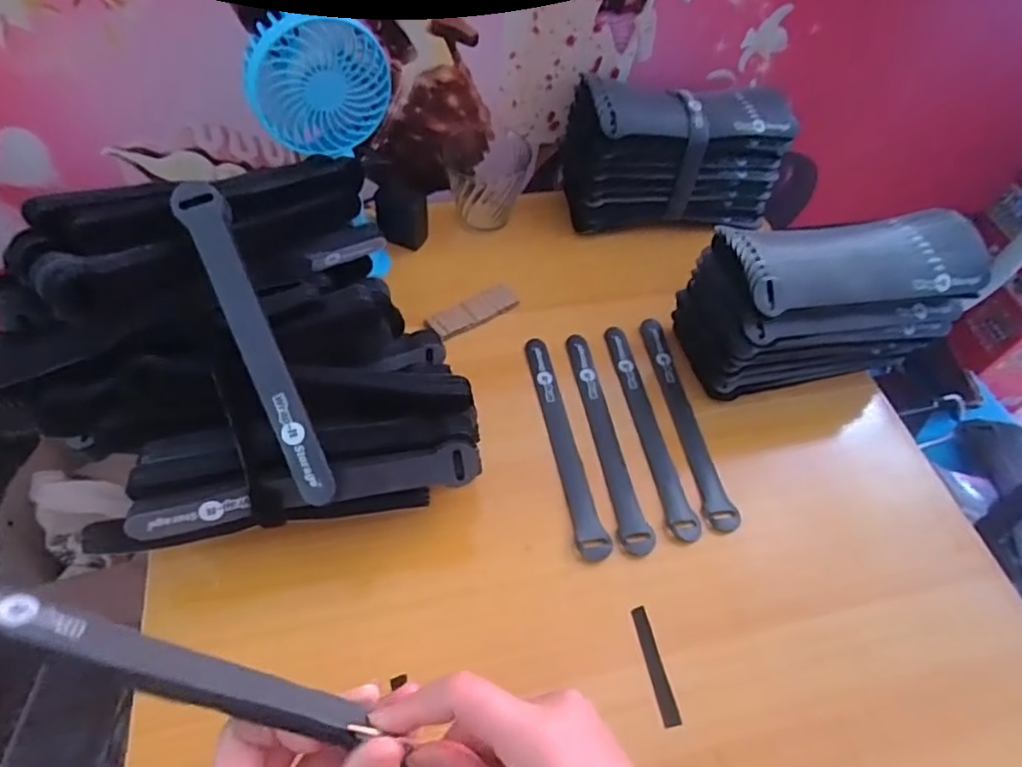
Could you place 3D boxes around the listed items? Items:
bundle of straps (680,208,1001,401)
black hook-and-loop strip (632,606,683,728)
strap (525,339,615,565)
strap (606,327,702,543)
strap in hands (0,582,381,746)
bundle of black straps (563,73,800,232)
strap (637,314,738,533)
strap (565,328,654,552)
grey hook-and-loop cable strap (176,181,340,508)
[{"bbox_3d":[0.258,-0.068,0.490,0.225,0.134,0.086,-11,58,-11],"label":"bundle of straps"},{"bbox_3d":[0.093,0.181,0.387,0.011,0.004,0.070,-13,58,0],"label":"black hook-and-loop strip"},{"bbox_3d":[0.042,0.043,0.478,0.023,0.004,0.199,-8,54,-7],"label":"strap"},{"bbox_3d":[0.110,0.032,0.491,0.023,0.005,0.200,-7,54,-9],"label":"strap"},{"bbox_3d":[-0.145,0.109,0.239,0.182,0.018,0.018,25,56,-10],"label":"strap in hands"},{"bbox_3d":[0.177,-0.236,0.624,0.232,0.118,0.099,-6,57,-8],"label":"bundle of black straps"},{"bbox_3d":[0.142,0.025,0.499,0.024,0.004,0.200,-7,55,-7],"label":"strap"},{"bbox_3d":[0.076,0.040,0.483,0.024,0.004,0.200,-6,54,-7],"label":"strap"},{"bbox_3d":[-0.151,-0.025,0.362,0.024,0.016,0.204,-23,83,-18],"label":"grey hook-and-loop cable strap"}]

